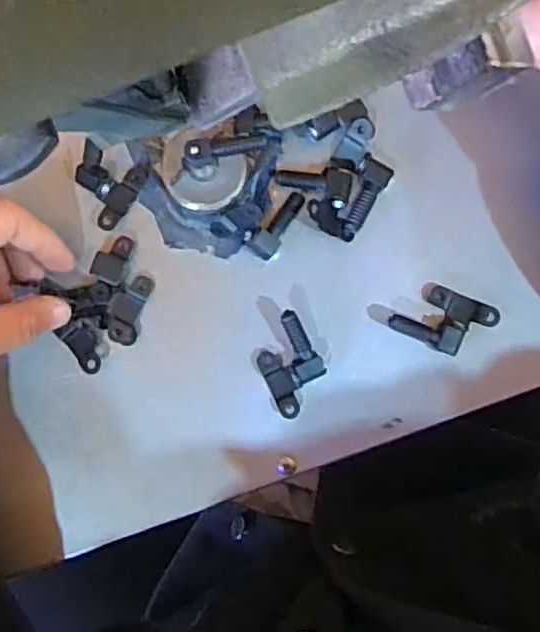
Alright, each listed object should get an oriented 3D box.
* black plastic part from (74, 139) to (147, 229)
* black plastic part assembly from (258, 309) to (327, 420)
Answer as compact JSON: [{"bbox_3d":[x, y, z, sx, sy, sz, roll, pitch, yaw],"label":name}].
[{"bbox_3d":[-0.080,-0.062,0.329,0.029,0.014,0.034,27,90,1],"label":"black plastic part"},{"bbox_3d":[0.010,0.024,0.329,0.029,0.013,0.047,-25,90,1],"label":"black plastic part assembly"}]

